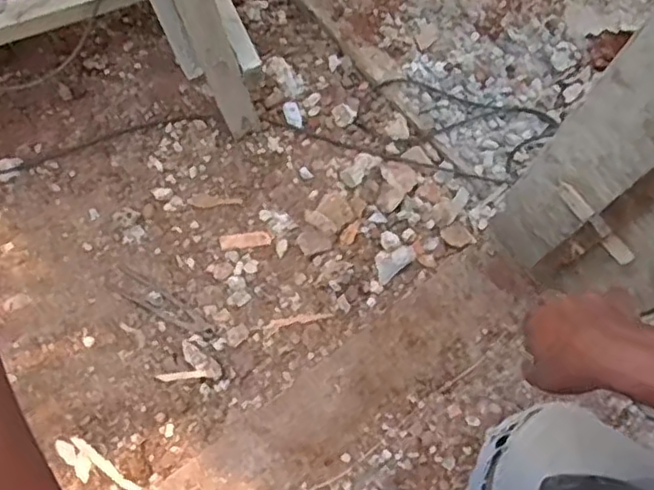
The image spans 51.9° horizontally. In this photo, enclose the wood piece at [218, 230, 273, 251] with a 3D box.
[{"bbox_3d":[-0.181,-0.011,1.491,0.112,0.004,0.034,-6,73,-3],"label":"wood piece"}]

